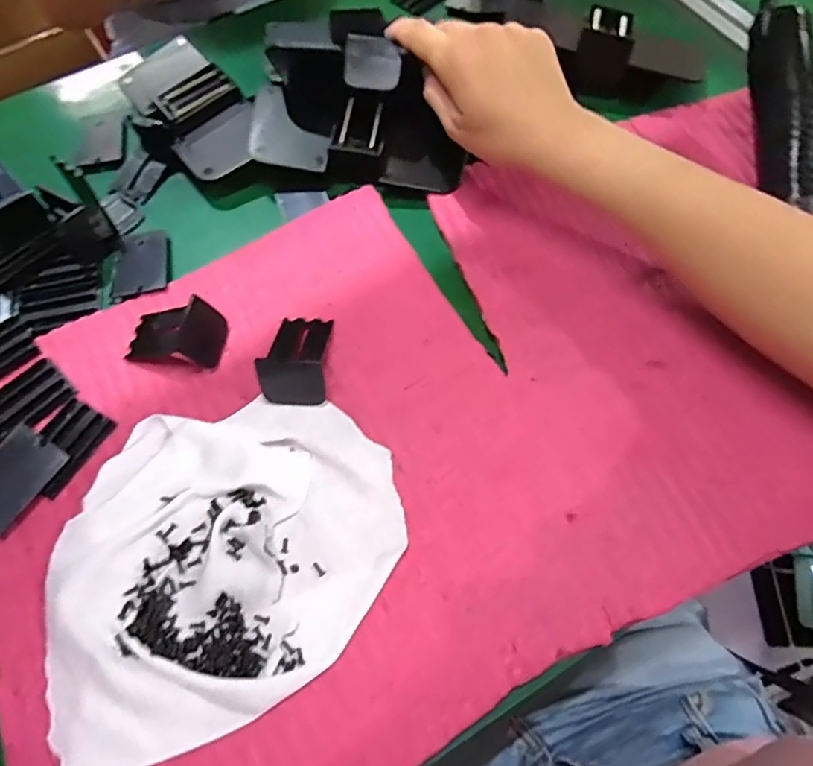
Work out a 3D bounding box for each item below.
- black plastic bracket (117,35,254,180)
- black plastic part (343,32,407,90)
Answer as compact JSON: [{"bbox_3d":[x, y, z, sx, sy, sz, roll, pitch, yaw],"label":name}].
[{"bbox_3d":[-0.167,-0.216,0.446,0.071,0.023,0.145,-39,71,-16],"label":"black plastic bracket"},{"bbox_3d":[-0.023,-0.218,0.383,0.040,0.006,0.034,6,106,10],"label":"black plastic part"}]

